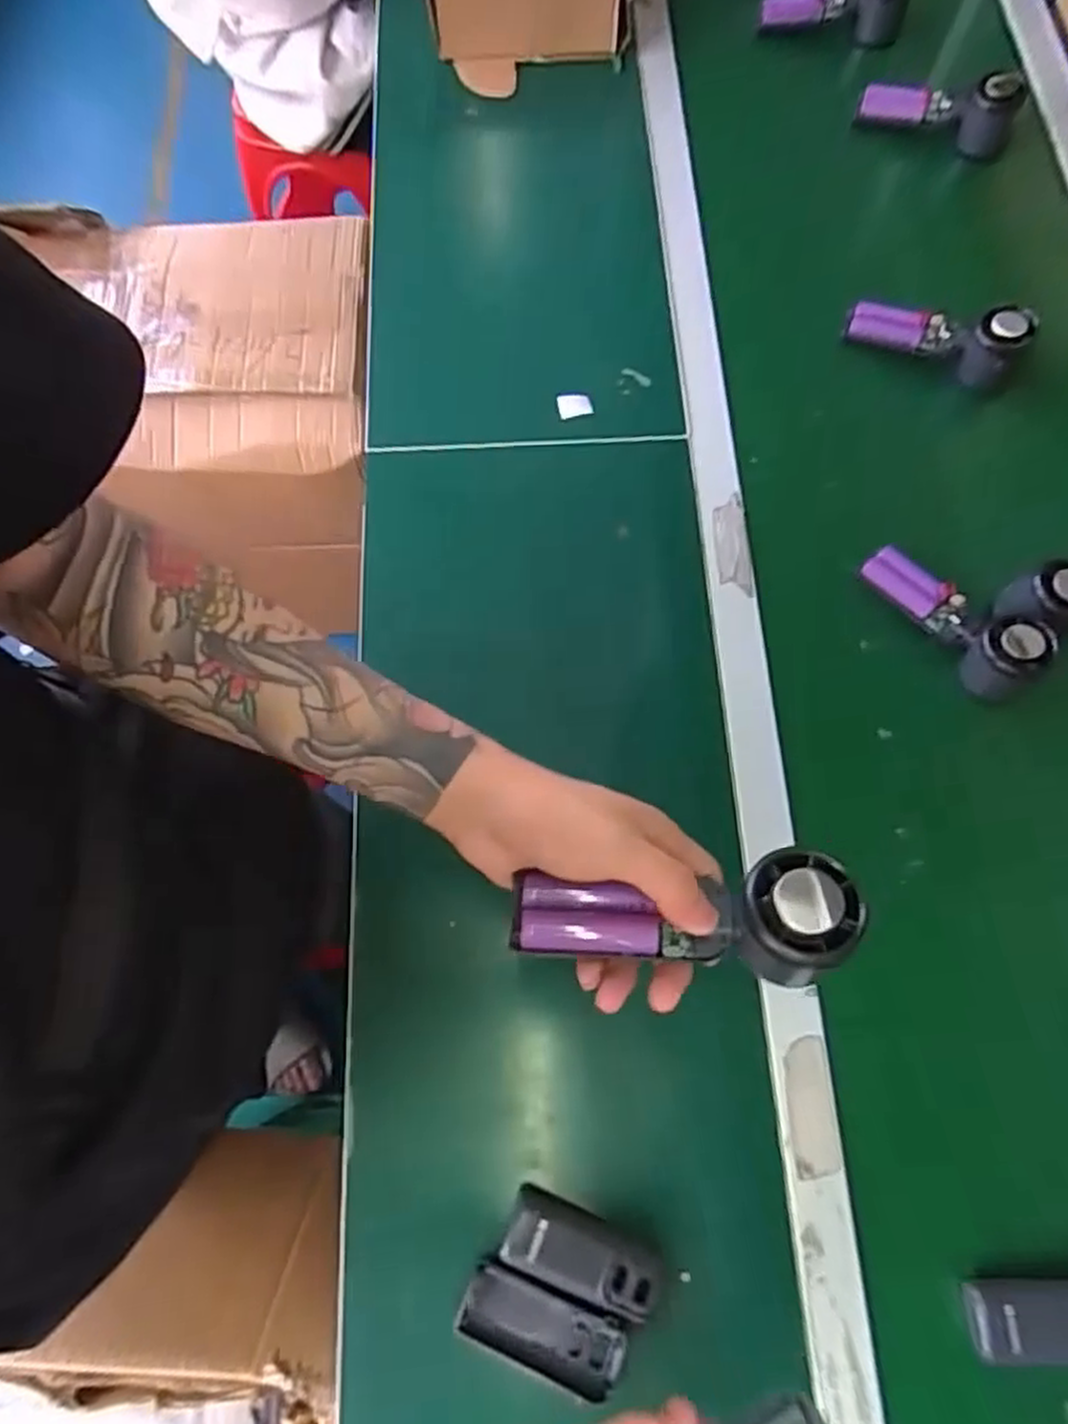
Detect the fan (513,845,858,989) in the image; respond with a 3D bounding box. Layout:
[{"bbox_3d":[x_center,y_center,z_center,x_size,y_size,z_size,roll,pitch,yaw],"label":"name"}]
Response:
[{"bbox_3d":[0.069,0.100,0.370,0.157,0.053,0.056,-2,71,4],"label":"fan"}]

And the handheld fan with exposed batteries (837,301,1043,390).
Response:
[{"bbox_3d":[0.375,-0.355,0.716,0.155,0.051,0.037,24,73,8],"label":"handheld fan with exposed batteries"}]

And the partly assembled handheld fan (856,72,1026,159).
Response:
[{"bbox_3d":[0.437,-0.651,0.823,0.161,0.055,0.052,19,72,7],"label":"partly assembled handheld fan"}]

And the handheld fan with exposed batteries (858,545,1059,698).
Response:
[{"bbox_3d":[0.339,-0.082,0.620,0.049,0.050,0.151,-38,75,-12],"label":"handheld fan with exposed batteries"}]

